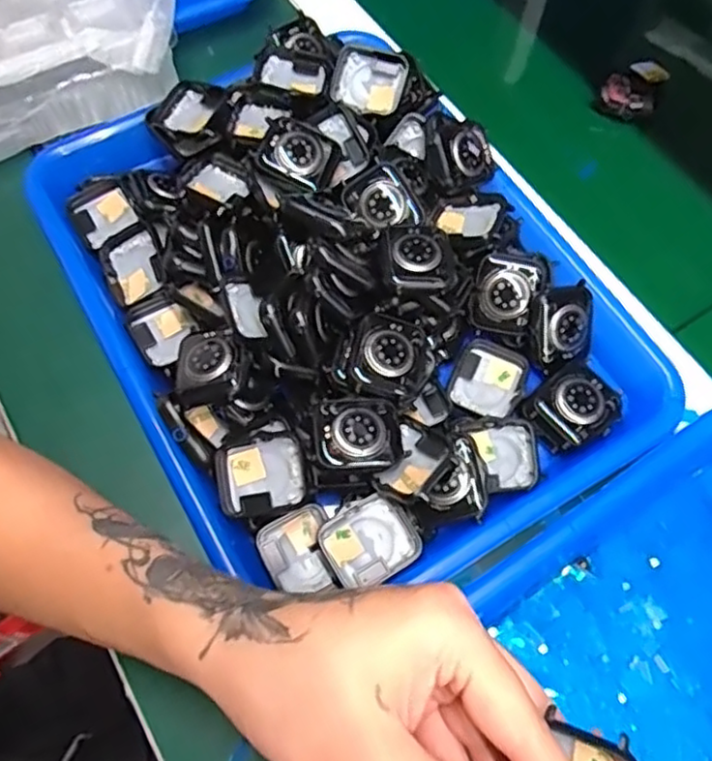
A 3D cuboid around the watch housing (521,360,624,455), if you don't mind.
[{"bbox_3d":[0.113,0.013,0.340,0.049,0.009,0.037,-31,70,-13],"label":"watch housing"}]

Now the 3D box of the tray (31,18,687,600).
[{"bbox_3d":[-0.010,-0.057,0.353,0.233,0.058,0.320,-28,69,-12],"label":"tray"}]

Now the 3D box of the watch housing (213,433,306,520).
[{"bbox_3d":[-0.045,0.046,0.312,0.041,0.008,0.034,-15,81,9],"label":"watch housing"}]

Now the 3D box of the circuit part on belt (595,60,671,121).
[{"bbox_3d":[0.195,-0.203,0.461,0.037,0.012,0.050,36,70,14],"label":"circuit part on belt"}]

